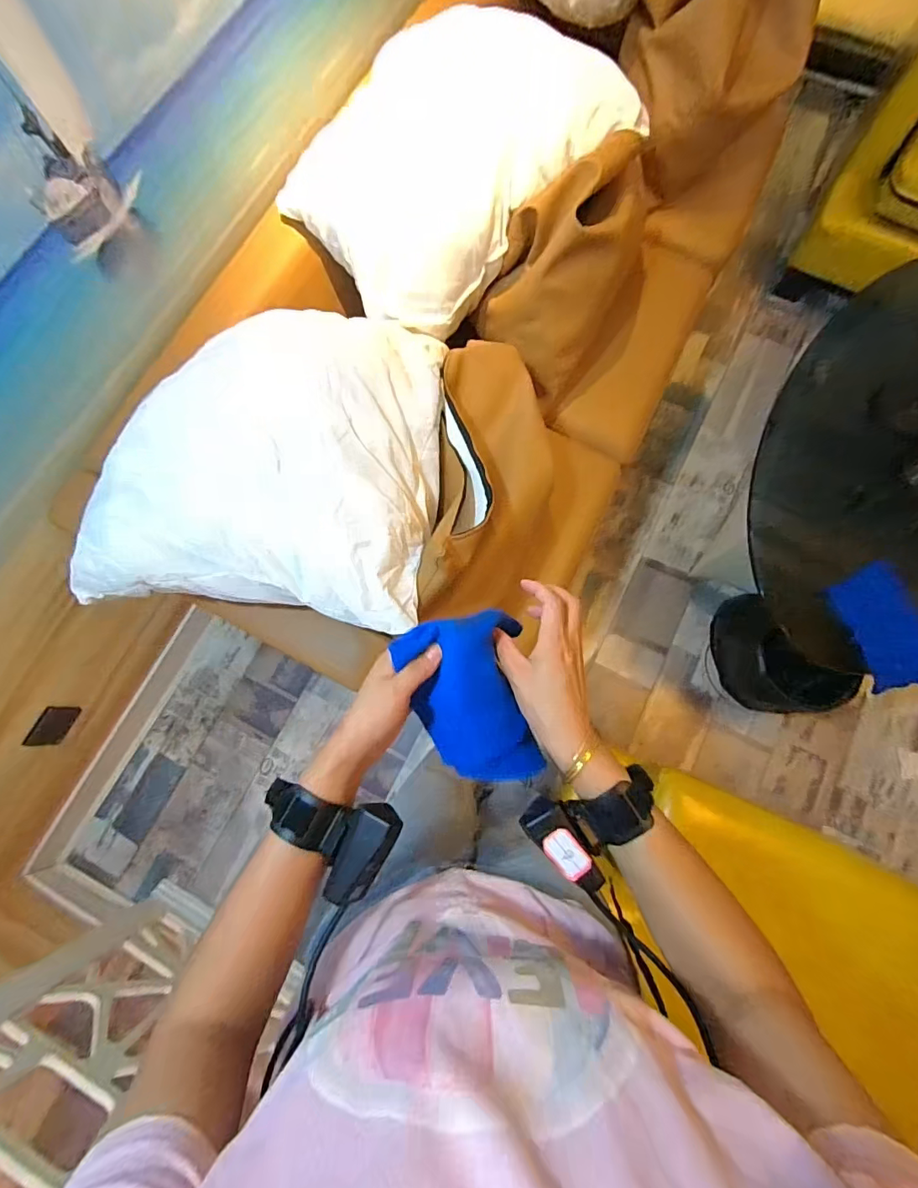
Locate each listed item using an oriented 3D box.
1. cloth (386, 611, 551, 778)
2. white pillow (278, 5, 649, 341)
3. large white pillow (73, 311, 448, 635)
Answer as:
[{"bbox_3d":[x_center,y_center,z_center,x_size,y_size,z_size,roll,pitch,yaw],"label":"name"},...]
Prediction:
[{"bbox_3d":[0.012,0.092,0.409,0.100,0.066,0.137,-13,77,-1],"label":"cloth"},{"bbox_3d":[-0.007,-0.782,0.885,0.544,0.204,0.376,-42,79,-8],"label":"white pillow"},{"bbox_3d":[-0.261,-0.242,0.722,0.453,0.161,0.534,6,77,3],"label":"large white pillow"}]

